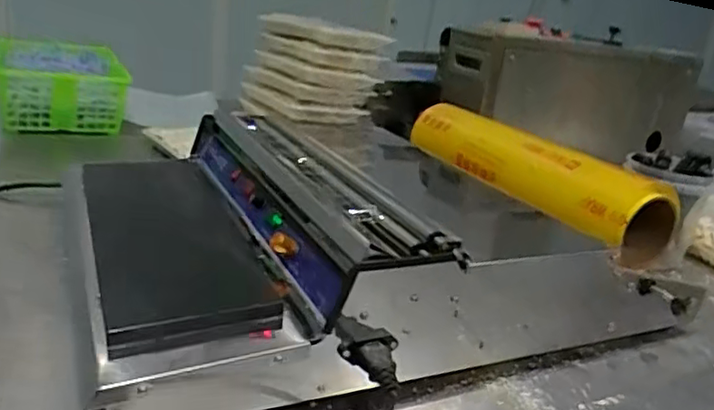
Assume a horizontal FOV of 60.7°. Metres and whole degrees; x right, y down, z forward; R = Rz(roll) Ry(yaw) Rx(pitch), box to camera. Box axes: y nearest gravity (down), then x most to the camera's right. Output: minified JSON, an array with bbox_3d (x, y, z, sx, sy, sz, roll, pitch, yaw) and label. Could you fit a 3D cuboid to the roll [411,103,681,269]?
[{"bbox_3d":[0.207,-0.059,0.831,0.091,0.083,0.441,-5,24,-30],"label":"roll"}]

